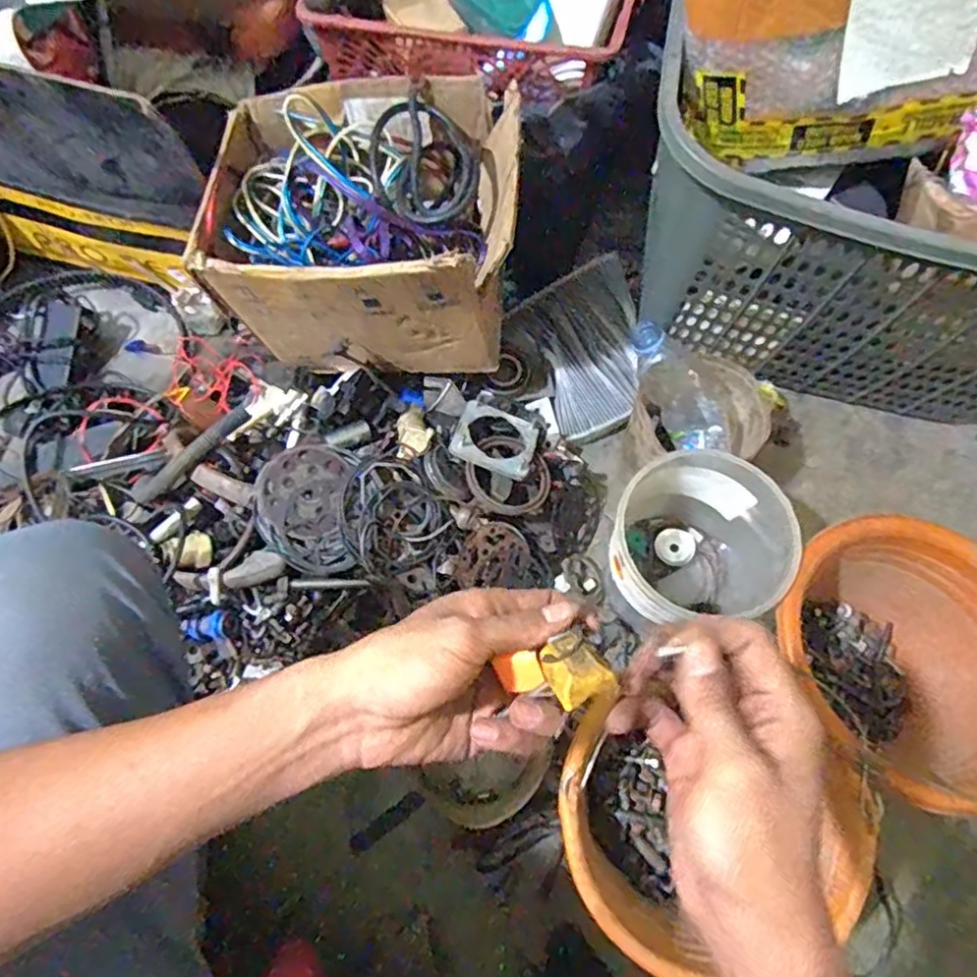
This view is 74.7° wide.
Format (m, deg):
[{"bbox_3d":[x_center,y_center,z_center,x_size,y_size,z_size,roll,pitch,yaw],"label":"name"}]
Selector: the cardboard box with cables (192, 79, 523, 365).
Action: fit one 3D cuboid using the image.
[{"bbox_3d":[-0.128,-0.274,0.693,0.307,0.184,0.238,2,69,0],"label":"cardboard box with cables"}]

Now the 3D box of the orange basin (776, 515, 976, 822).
[{"bbox_3d":[0.397,0.175,0.641,0.237,0.169,0.266,-26,71,-10],"label":"orange basin"}]

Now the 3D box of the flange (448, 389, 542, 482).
[{"bbox_3d":[0.009,-0.056,0.714,0.089,0.022,0.090,27,53,-2],"label":"flange"}]

